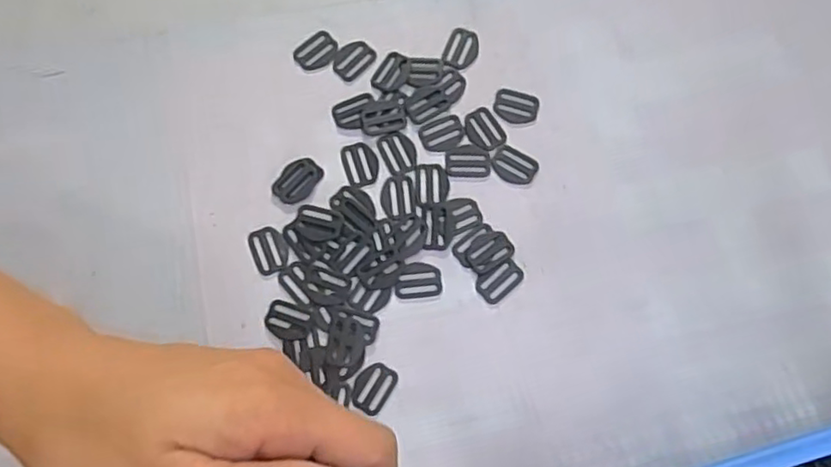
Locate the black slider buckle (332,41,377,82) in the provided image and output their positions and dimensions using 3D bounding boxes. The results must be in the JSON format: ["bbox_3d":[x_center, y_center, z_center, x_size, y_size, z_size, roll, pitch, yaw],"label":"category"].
[{"bbox_3d":[-0.046,-0.129,0.470,0.024,0.005,0.031,44,79,8],"label":"black slider buckle"}]

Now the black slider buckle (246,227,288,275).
[{"bbox_3d":[-0.101,0.013,0.431,0.021,0.005,0.033,-20,78,-6],"label":"black slider buckle"}]

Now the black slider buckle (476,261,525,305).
[{"bbox_3d":[0.058,0.032,0.431,0.032,0.004,0.022,-36,80,-9],"label":"black slider buckle"}]

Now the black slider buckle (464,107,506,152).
[{"bbox_3d":[0.050,-0.075,0.460,0.024,0.004,0.032,-27,79,-7],"label":"black slider buckle"}]

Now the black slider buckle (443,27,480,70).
[{"bbox_3d":[0.035,-0.138,0.474,0.023,0.004,0.032,20,77,3],"label":"black slider buckle"}]

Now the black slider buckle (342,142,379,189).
[{"bbox_3d":[-0.039,-0.049,0.450,0.025,0.004,0.032,-10,77,-4],"label":"black slider buckle"}]

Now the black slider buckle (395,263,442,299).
[{"bbox_3d":[0.002,0.032,0.432,0.031,0.005,0.023,-5,77,-3],"label":"black slider buckle"}]

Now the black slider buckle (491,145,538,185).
[{"bbox_3d":[0.071,-0.049,0.451,0.032,0.004,0.022,28,78,5],"label":"black slider buckle"}]

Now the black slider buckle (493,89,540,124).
[{"bbox_3d":[0.074,-0.093,0.461,0.032,0.004,0.023,13,77,2],"label":"black slider buckle"}]

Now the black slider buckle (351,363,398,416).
[{"bbox_3d":[-0.027,0.102,0.415,0.023,0.005,0.032,31,78,6],"label":"black slider buckle"}]

